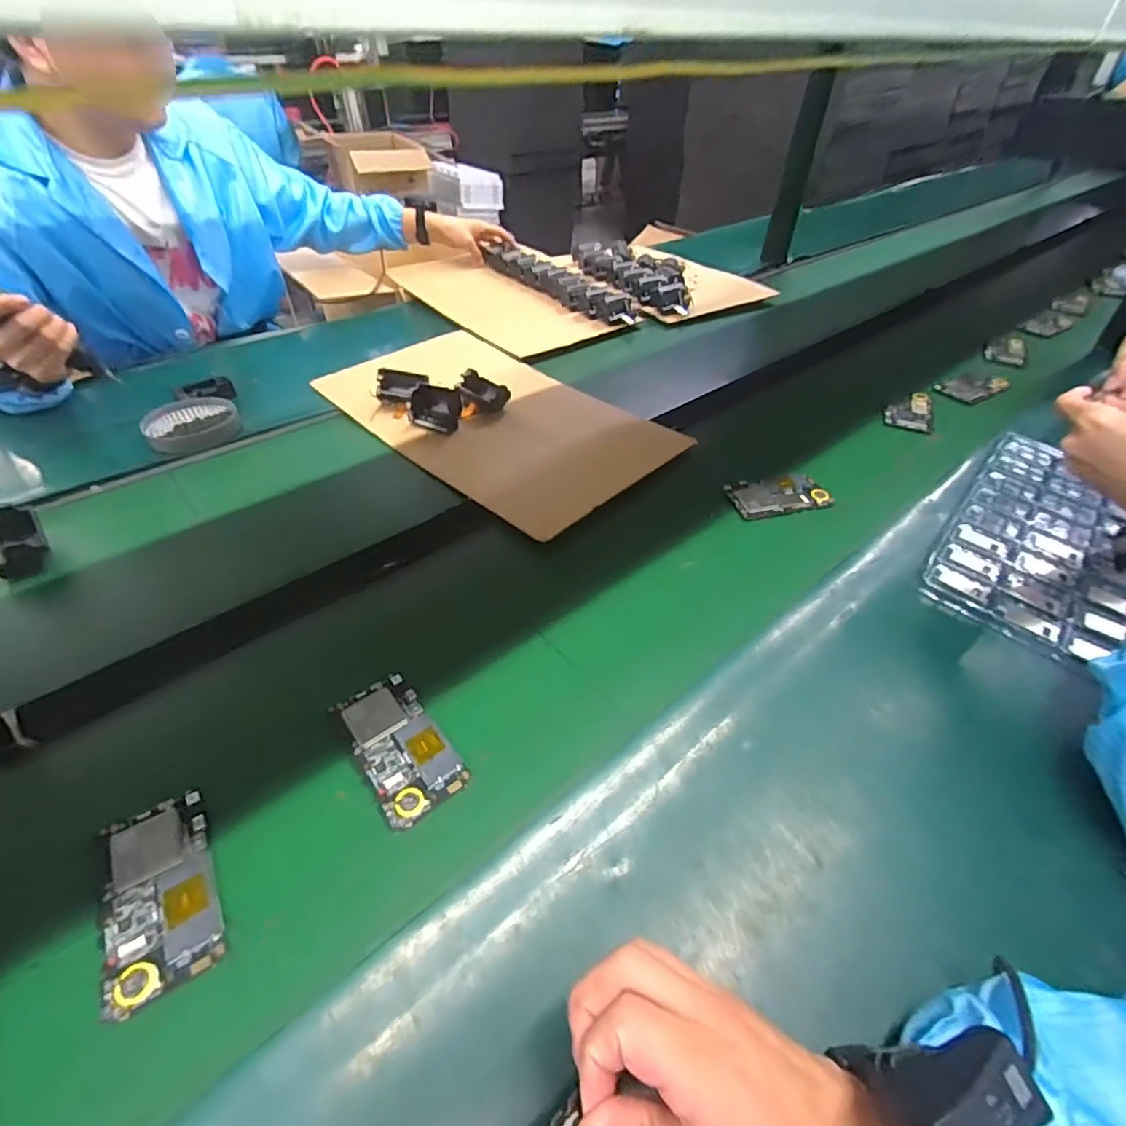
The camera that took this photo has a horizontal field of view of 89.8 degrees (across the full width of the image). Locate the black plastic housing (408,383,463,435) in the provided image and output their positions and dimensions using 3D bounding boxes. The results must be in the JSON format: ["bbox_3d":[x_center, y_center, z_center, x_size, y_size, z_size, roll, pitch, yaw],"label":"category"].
[{"bbox_3d":[-0.181,-0.219,0.795,0.074,0.042,0.053,17,46,15],"label":"black plastic housing"}]

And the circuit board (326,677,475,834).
[{"bbox_3d":[-0.131,0.143,0.450,0.064,0.006,0.123,-28,51,-26],"label":"circuit board"}]

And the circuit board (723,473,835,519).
[{"bbox_3d":[0.268,-0.085,0.705,0.120,0.013,0.067,-12,46,-13],"label":"circuit board"}]

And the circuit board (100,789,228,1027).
[{"bbox_3d":[-0.266,0.215,0.372,0.063,0.005,0.124,-23,49,-23],"label":"circuit board"}]

